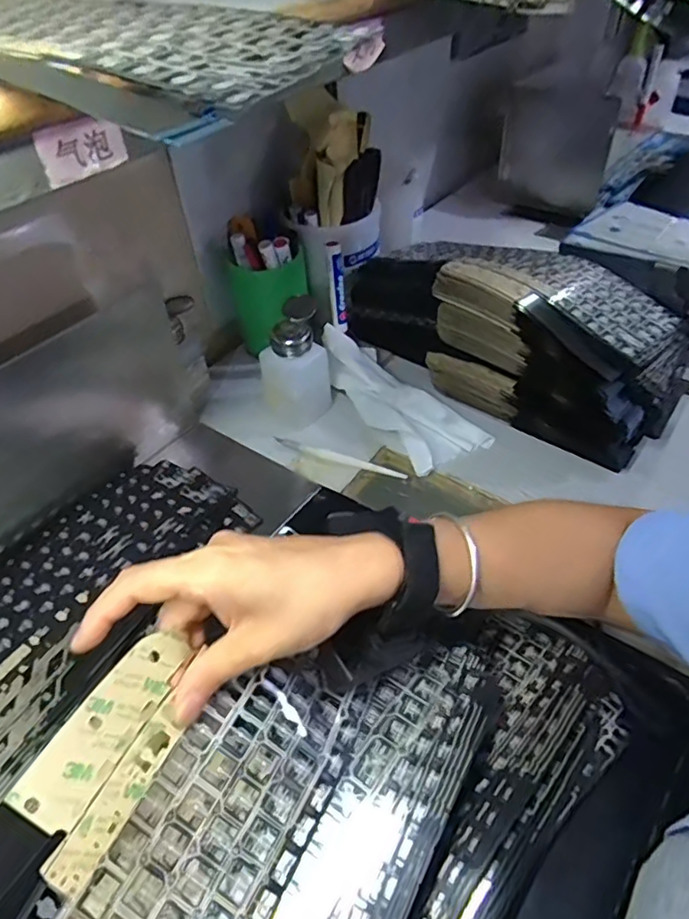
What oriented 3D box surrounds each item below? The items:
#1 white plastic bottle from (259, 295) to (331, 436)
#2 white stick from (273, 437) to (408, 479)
[{"bbox_3d":[-0.049,-0.098,0.585,0.066,0.106,0.065,-22,49,-18],"label":"white plastic bottle"},{"bbox_3d":[-0.005,-0.002,0.570,0.140,0.004,0.012,17,49,18],"label":"white stick"}]

